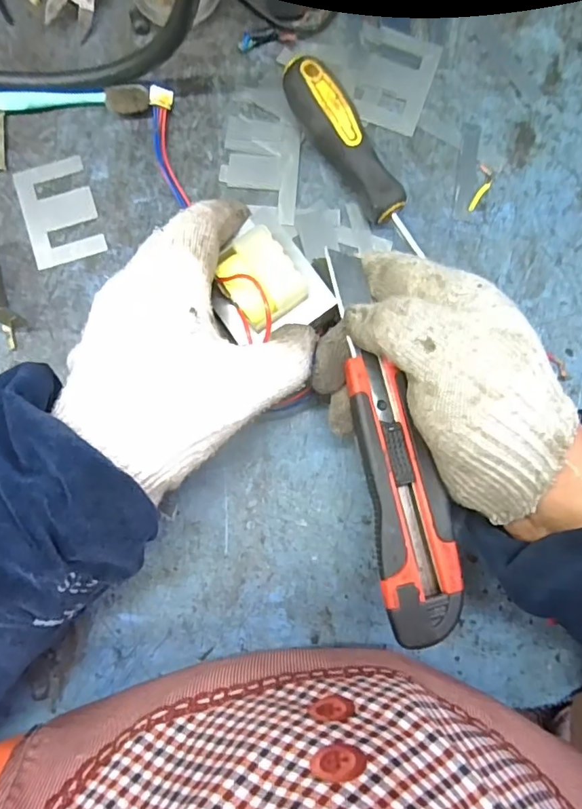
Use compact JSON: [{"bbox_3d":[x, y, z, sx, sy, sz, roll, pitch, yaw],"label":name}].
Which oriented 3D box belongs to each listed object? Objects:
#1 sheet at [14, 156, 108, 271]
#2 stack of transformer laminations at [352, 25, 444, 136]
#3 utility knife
[{"bbox_3d":[-0.144,-0.120,0.323,0.043,0.004,0.066,-17,84,-3],"label":"sheet"},{"bbox_3d":[0.065,-0.212,0.336,0.049,0.004,0.066,19,84,1],"label":"stack of transformer laminations"},{"bbox_3d":[0.049,0.016,0.263,0.038,0.014,0.193,-12,81,-2],"label":"utility knife"}]

